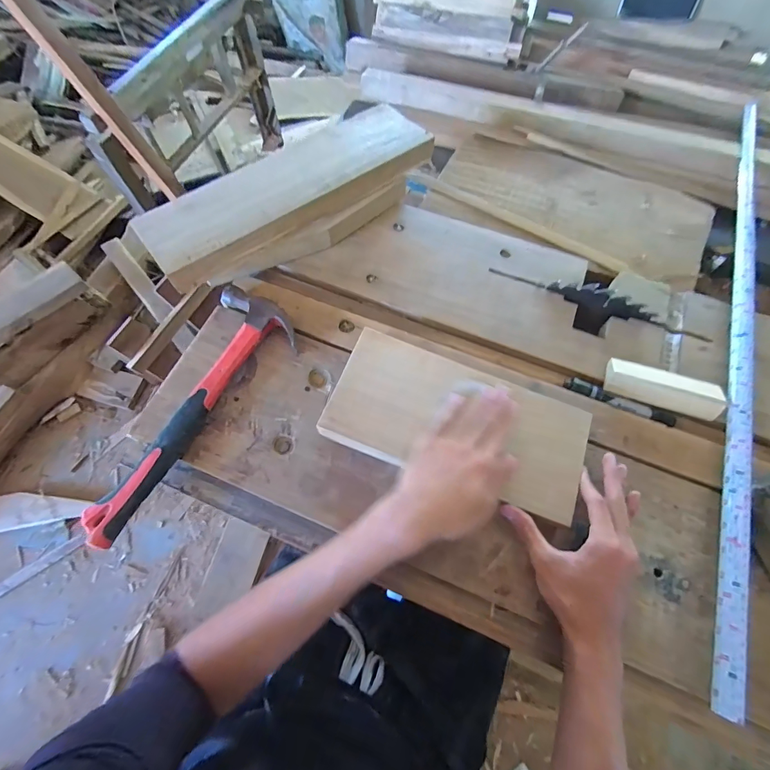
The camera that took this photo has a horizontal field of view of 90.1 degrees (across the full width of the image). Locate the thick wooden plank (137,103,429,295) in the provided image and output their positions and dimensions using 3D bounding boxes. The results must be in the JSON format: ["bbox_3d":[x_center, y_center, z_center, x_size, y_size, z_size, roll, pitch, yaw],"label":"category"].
[{"bbox_3d":[-0.128,-0.281,0.539,0.420,0.037,0.121,-35,71,-15],"label":"thick wooden plank"}]

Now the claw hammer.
[{"bbox_3d":[-0.220,0.027,0.450,0.108,0.025,0.319,22,67,8],"label":"claw hammer"}]

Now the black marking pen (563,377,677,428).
[{"bbox_3d":[0.294,0.022,0.481,0.135,0.012,0.019,22,67,8],"label":"black marking pen"}]

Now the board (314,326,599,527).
[{"bbox_3d":[0.075,0.035,0.421,0.272,0.016,0.137,19,67,11],"label":"board"}]

